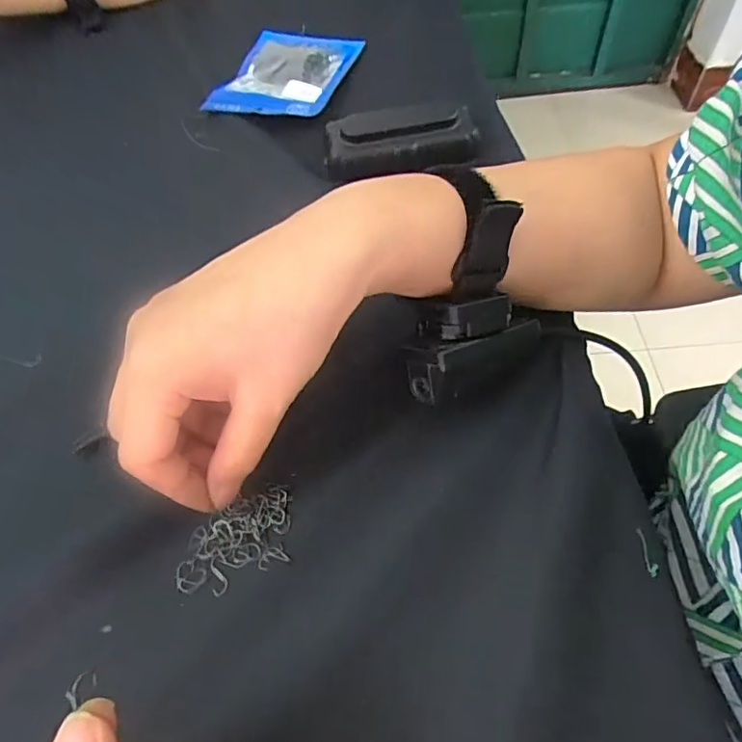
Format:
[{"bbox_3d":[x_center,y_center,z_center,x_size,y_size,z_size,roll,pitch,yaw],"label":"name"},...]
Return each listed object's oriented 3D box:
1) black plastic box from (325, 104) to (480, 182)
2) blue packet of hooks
[{"bbox_3d":[0.021,-0.166,0.381,0.107,0.029,0.039,-2,58,4],"label":"black plastic box"},{"bbox_3d":[-0.070,-0.258,0.460,0.106,0.011,0.135,12,60,12],"label":"blue packet of hooks"}]

